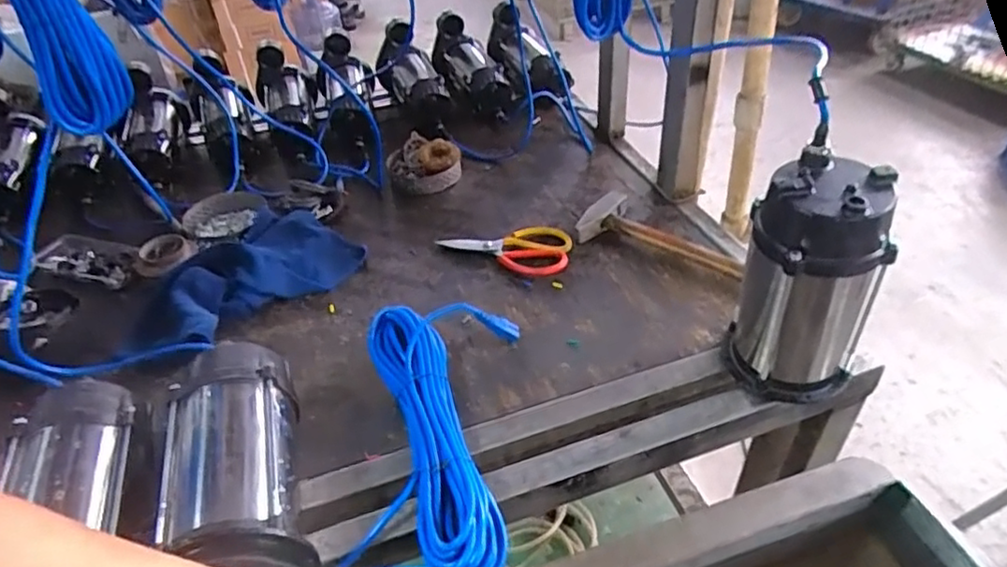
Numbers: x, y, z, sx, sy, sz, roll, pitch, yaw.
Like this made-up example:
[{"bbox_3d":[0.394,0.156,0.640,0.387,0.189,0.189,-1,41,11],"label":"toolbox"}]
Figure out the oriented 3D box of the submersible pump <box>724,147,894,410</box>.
[{"bbox_3d":[0.326,0.005,0.691,0.120,0.265,0.104,-3,41,3],"label":"submersible pump"}]

